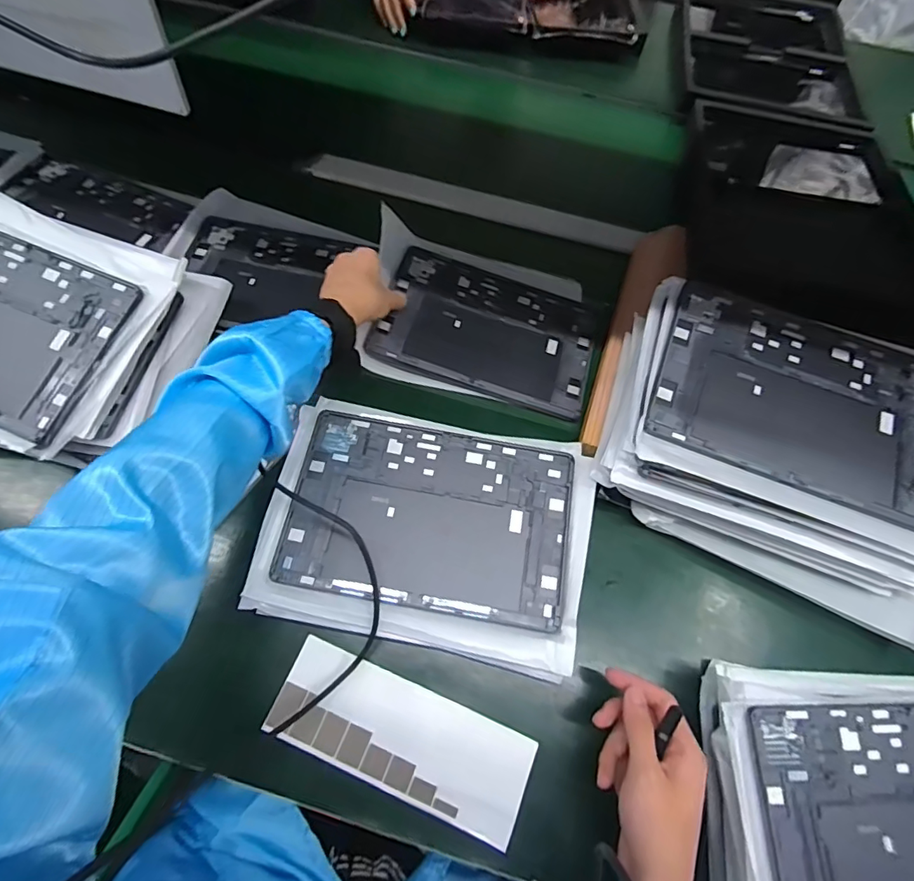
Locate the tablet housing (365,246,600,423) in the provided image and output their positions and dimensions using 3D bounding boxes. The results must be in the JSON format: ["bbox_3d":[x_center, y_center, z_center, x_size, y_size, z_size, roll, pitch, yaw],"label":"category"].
[{"bbox_3d":[0.040,-0.131,0.589,0.249,0.008,0.176,18,64,-2],"label":"tablet housing"}]

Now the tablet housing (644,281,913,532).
[{"bbox_3d":[0.313,-0.039,0.450,0.253,0.011,0.172,21,73,5],"label":"tablet housing"}]

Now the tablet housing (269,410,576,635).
[{"bbox_3d":[-0.022,0.068,0.457,0.253,0.013,0.167,11,63,2],"label":"tablet housing"}]

